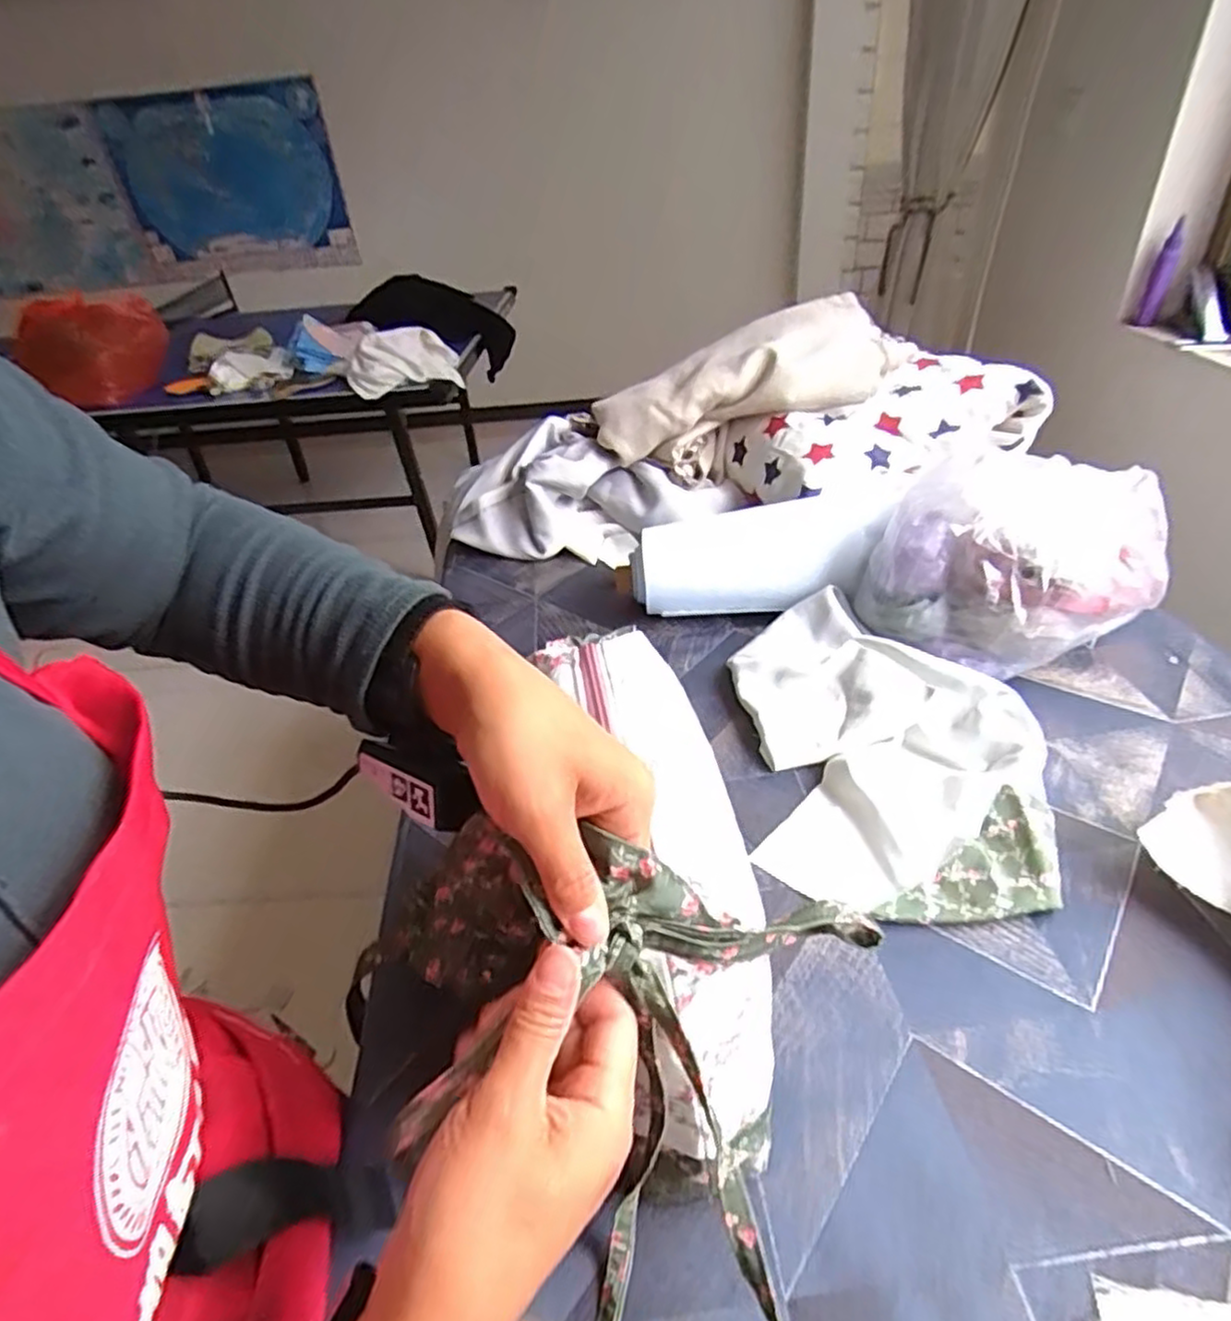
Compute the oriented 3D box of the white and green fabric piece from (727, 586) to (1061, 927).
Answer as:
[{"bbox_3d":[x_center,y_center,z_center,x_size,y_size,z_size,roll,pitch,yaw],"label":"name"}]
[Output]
[{"bbox_3d":[0.250,0.061,0.683,0.268,0.056,0.387,1,37,9],"label":"white and green fabric piece"}]

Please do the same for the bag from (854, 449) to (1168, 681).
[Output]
[{"bbox_3d":[0.402,-0.122,0.768,0.261,0.152,0.235,-12,37,-7],"label":"bag"}]

